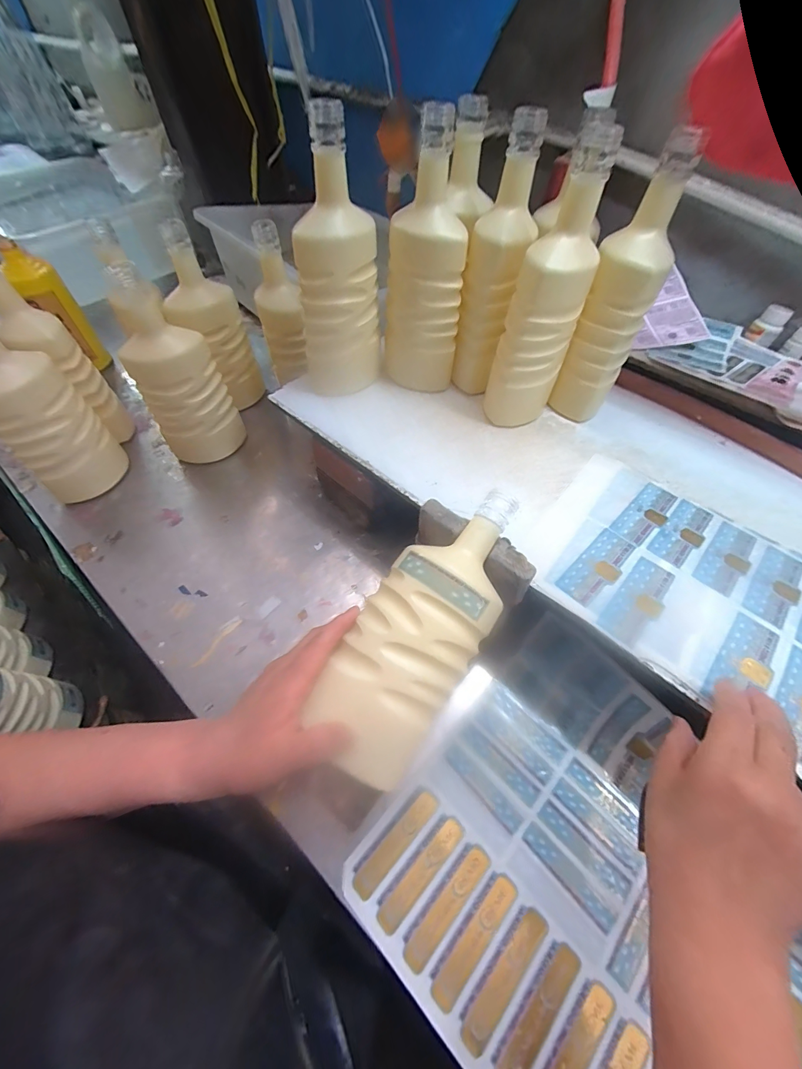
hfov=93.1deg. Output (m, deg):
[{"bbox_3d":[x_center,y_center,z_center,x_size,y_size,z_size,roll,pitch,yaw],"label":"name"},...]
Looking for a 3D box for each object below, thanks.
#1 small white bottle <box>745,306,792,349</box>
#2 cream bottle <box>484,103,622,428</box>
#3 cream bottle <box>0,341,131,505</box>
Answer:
[{"bbox_3d":[0.550,-0.313,0.568,0.028,0.046,0.036,-17,60,-10],"label":"small white bottle"},{"bbox_3d":[0.146,-0.232,0.391,0.072,0.250,0.074,20,61,12],"label":"cream bottle"},{"bbox_3d":[-0.421,-0.139,0.444,0.084,0.225,0.077,-22,61,-13],"label":"cream bottle"}]

